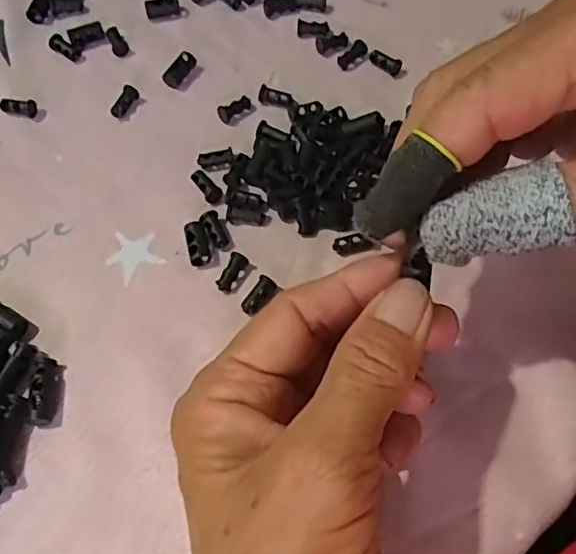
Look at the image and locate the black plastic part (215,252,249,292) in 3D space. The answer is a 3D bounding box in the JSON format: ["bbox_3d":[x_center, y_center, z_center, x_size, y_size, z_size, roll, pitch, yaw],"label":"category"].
[{"bbox_3d":[-0.023,-0.002,0.251,0.007,0.007,0.017,25,66,12],"label":"black plastic part"}]

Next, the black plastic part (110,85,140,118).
[{"bbox_3d":[-0.080,-0.086,0.295,0.007,0.005,0.017,30,80,14],"label":"black plastic part"}]

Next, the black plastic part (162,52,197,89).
[{"bbox_3d":[-0.054,-0.104,0.303,0.009,0.005,0.020,31,80,14],"label":"black plastic part"}]

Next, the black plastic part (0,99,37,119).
[{"bbox_3d":[-0.131,-0.083,0.293,0.017,0.006,0.008,5,64,3],"label":"black plastic part"}]

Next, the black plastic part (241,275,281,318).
[{"bbox_3d":[-0.012,0.009,0.247,0.009,0.007,0.017,35,69,16],"label":"black plastic part"}]

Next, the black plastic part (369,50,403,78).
[{"bbox_3d":[0.049,-0.108,0.305,0.018,0.008,0.006,28,67,13],"label":"black plastic part"}]

